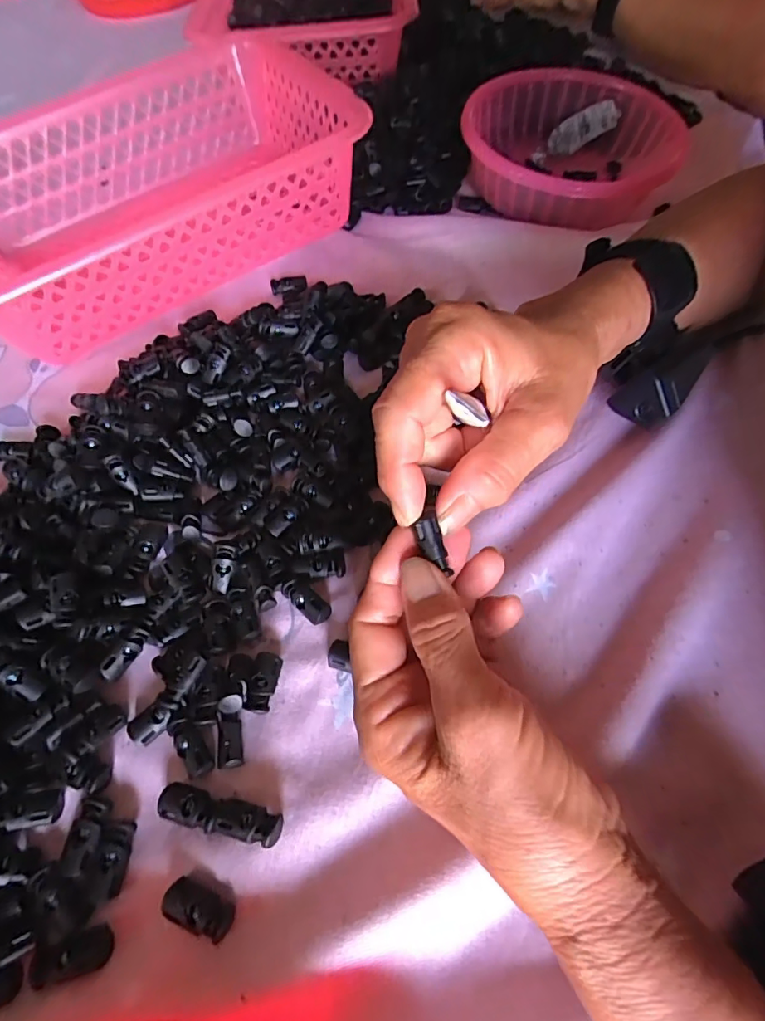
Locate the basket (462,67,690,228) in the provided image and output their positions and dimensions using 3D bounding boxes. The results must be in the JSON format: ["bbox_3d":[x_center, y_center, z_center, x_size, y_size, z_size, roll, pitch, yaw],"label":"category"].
[{"bbox_3d":[0.147,-0.293,0.404,0.158,0.052,0.159,-1,62,1],"label":"basket"}]

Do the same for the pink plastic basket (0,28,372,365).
[{"bbox_3d":[-0.185,-0.245,0.381,0.299,0.088,0.212,-30,65,-13],"label":"pink plastic basket"}]

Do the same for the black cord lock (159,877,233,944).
[{"bbox_3d":[-0.073,0.157,0.194,0.028,0.008,0.013,22,65,13],"label":"black cord lock"}]

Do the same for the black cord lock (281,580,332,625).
[{"bbox_3d":[-0.039,0.048,0.254,0.028,0.011,0.011,37,69,19],"label":"black cord lock"}]

